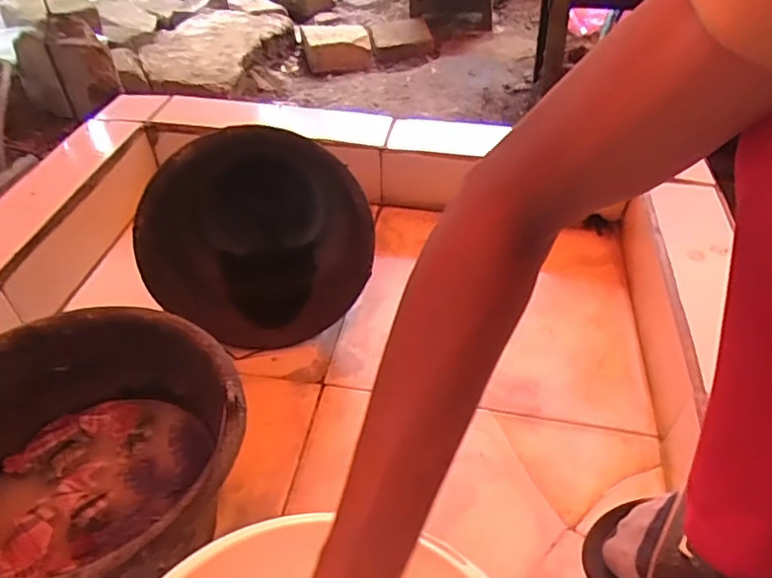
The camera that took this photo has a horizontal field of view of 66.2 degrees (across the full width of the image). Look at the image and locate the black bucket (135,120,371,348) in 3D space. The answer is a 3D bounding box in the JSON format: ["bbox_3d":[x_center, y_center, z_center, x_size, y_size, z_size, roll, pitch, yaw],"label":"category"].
[{"bbox_3d":[-0.161,-0.062,0.734,0.267,0.253,0.150,-17,47,-17],"label":"black bucket"}]

